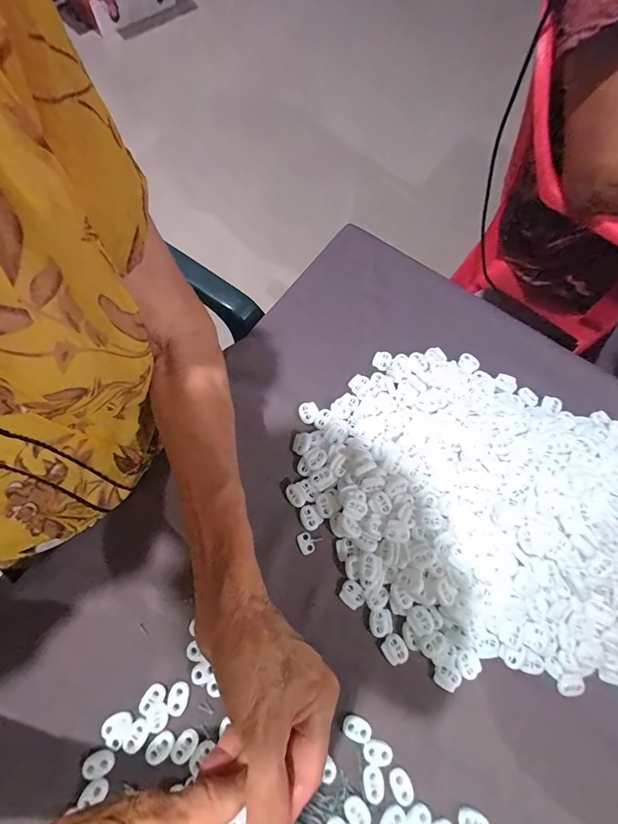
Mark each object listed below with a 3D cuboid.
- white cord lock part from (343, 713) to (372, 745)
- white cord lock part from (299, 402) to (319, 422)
[{"bbox_3d":[0.038,0.249,0.290,0.022,0.004,0.015,26,72,7],"label":"white cord lock part"},{"bbox_3d":[0.000,0.000,0.374,0.018,0.008,0.020,-35,75,-13],"label":"white cord lock part"}]

